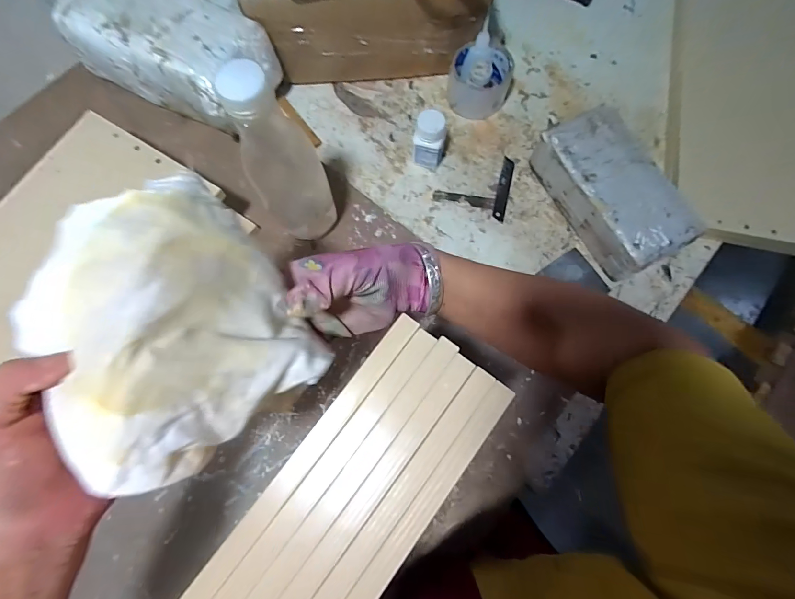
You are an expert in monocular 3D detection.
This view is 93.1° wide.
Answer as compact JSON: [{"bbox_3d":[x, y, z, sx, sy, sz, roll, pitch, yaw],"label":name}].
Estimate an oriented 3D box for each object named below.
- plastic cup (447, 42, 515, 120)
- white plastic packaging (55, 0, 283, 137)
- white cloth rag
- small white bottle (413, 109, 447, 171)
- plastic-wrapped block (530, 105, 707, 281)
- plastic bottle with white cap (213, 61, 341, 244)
[{"bbox_3d":[0.116,-0.304,0.526,0.083,0.050,0.080,0,77,0],"label":"plastic cup"},{"bbox_3d":[-0.286,-0.316,0.498,0.243,0.123,0.109,19,77,4],"label":"white plastic packaging"},{"bbox_3d":[-0.123,0.014,0.207,0.134,0.034,0.142,-39,104,-29],"label":"white cloth rag"},{"bbox_3d":[0.042,-0.207,0.497,0.040,0.078,0.039,13,77,3],"label":"small white bottle"},{"bbox_3d":[0.267,-0.134,0.481,0.104,0.075,0.203,-27,78,-6],"label":"plastic-wrapped block"},{"bbox_3d":[-0.109,-0.131,0.372,0.064,0.206,0.059,0,77,0],"label":"plastic bottle with white cap"}]

